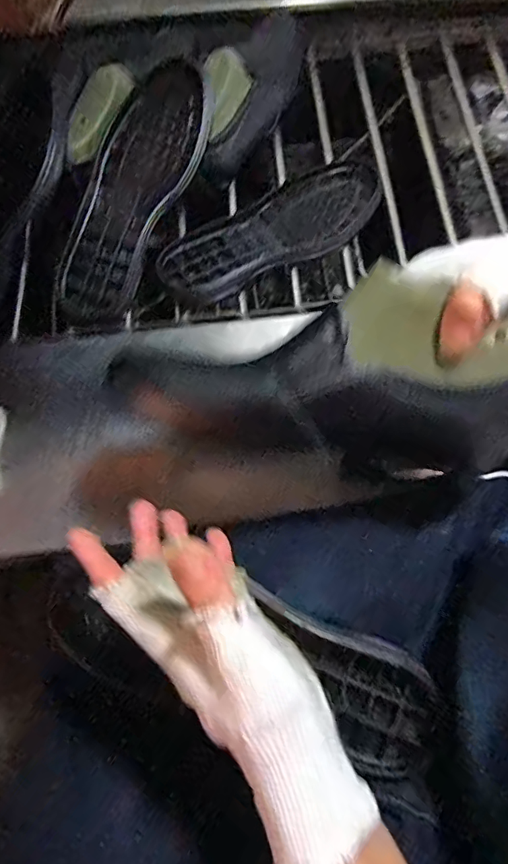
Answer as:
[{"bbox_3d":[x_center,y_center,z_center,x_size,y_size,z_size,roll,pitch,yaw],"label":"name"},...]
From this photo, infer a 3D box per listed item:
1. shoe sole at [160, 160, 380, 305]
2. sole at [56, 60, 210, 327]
[{"bbox_3d":[0.030,-0.243,0.610,0.297,0.017,0.103,-32,74,-10],"label":"shoe sole"},{"bbox_3d":[-0.140,-0.260,0.569,0.094,0.028,0.290,26,96,-12],"label":"sole"}]

